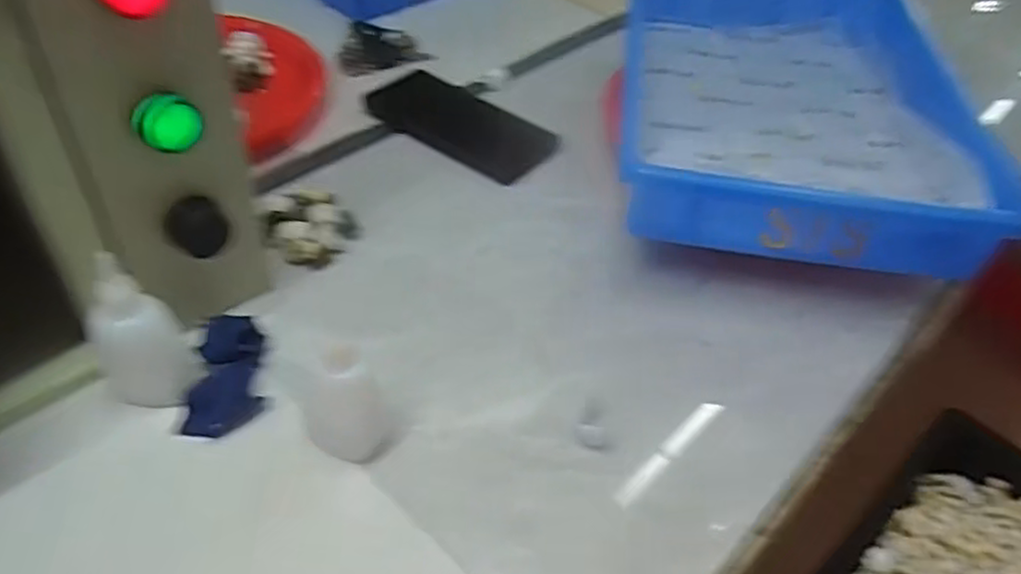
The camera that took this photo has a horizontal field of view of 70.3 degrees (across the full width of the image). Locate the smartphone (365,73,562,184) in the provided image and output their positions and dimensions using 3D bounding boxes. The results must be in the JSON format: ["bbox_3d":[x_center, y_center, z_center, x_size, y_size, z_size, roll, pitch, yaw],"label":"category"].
[{"bbox_3d":[-0.044,-0.141,0.620,0.163,0.007,0.080,30,50,22],"label":"smartphone"}]

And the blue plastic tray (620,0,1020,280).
[{"bbox_3d":[0.209,-0.161,0.571,0.243,0.060,0.393,7,45,1],"label":"blue plastic tray"}]

